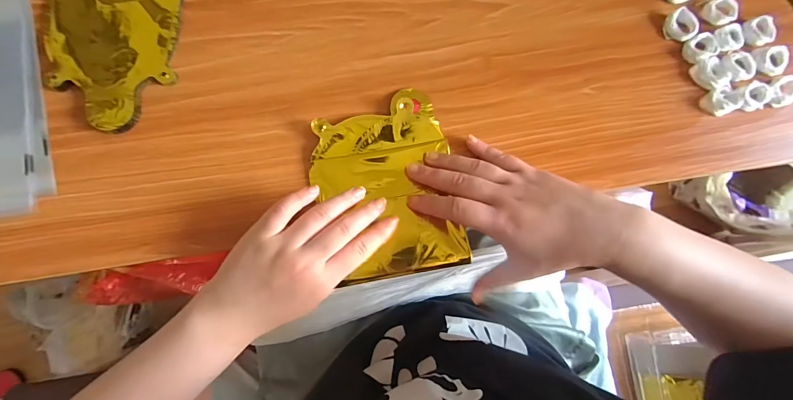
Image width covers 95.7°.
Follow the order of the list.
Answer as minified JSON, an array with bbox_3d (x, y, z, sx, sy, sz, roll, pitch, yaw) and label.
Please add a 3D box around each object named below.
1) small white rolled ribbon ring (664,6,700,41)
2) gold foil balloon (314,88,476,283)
[{"bbox_3d":[0.287,-0.177,0.362,0.027,0.011,0.032,-20,85,-6],"label":"small white rolled ribbon ring"},{"bbox_3d":[-0.007,-0.010,0.332,0.124,0.009,0.162,-13,91,-9],"label":"gold foil balloon"}]

